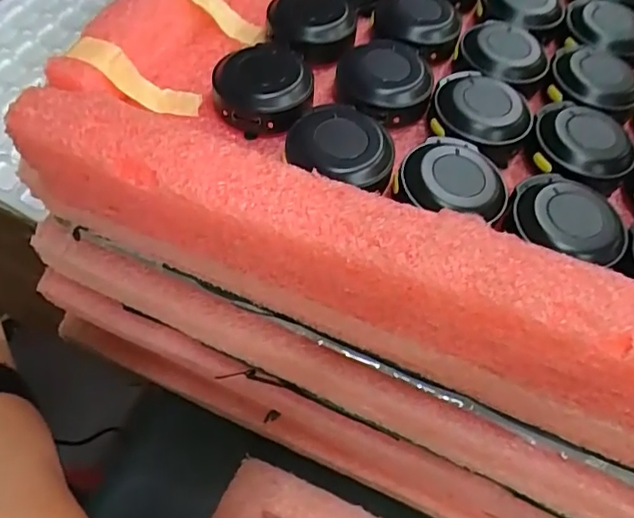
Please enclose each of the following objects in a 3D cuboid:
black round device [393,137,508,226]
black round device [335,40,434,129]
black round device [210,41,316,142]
[{"bbox_3d":[0.037,-0.021,0.148,0.028,0.006,0.026,5,56,-8],"label":"black round device"},{"bbox_3d":[0.020,-0.054,0.170,0.028,0.009,0.029,5,56,-8],"label":"black round device"},{"bbox_3d":[-0.015,-0.050,0.165,0.029,0.011,0.029,5,56,-8],"label":"black round device"}]

